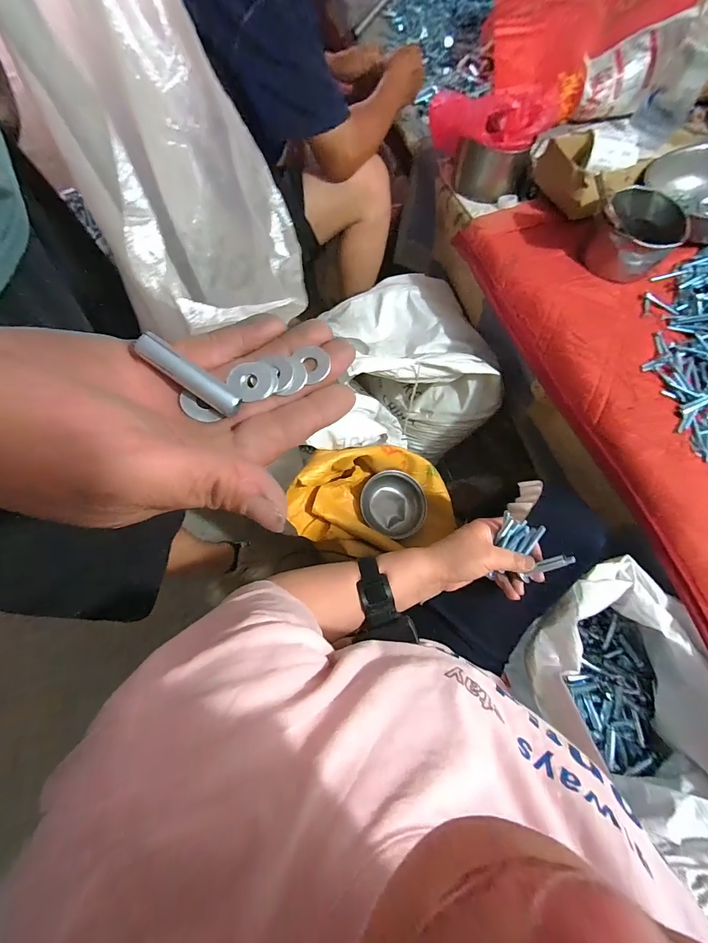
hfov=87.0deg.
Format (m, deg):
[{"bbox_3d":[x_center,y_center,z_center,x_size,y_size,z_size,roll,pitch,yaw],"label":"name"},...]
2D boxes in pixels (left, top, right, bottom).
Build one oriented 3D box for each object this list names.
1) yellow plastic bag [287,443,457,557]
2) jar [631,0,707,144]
[{"bbox_3d":[0.038,0.052,0.716,0.324,0.199,0.178,-13,68,-3],"label":"yellow plastic bag"},{"bbox_3d":[0.646,-0.778,0.718,0.092,0.198,0.111,31,72,13],"label":"jar"}]

